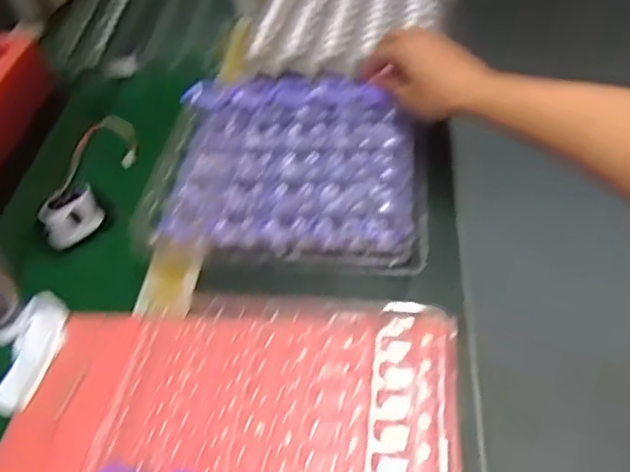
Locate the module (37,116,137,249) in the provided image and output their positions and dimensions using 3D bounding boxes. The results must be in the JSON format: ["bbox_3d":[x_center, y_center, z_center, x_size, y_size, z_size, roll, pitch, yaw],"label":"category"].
[{"bbox_3d":[-0.250,-0.062,0.700,0.067,0.050,0.156,6,46,11],"label":"module"}]

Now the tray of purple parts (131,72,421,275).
[{"bbox_3d":[-0.023,-0.076,0.656,0.260,0.059,0.243,1,46,7],"label":"tray of purple parts"}]

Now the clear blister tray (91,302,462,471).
[{"bbox_3d":[-0.028,0.146,0.462,0.253,0.033,0.245,4,46,10],"label":"clear blister tray"}]

